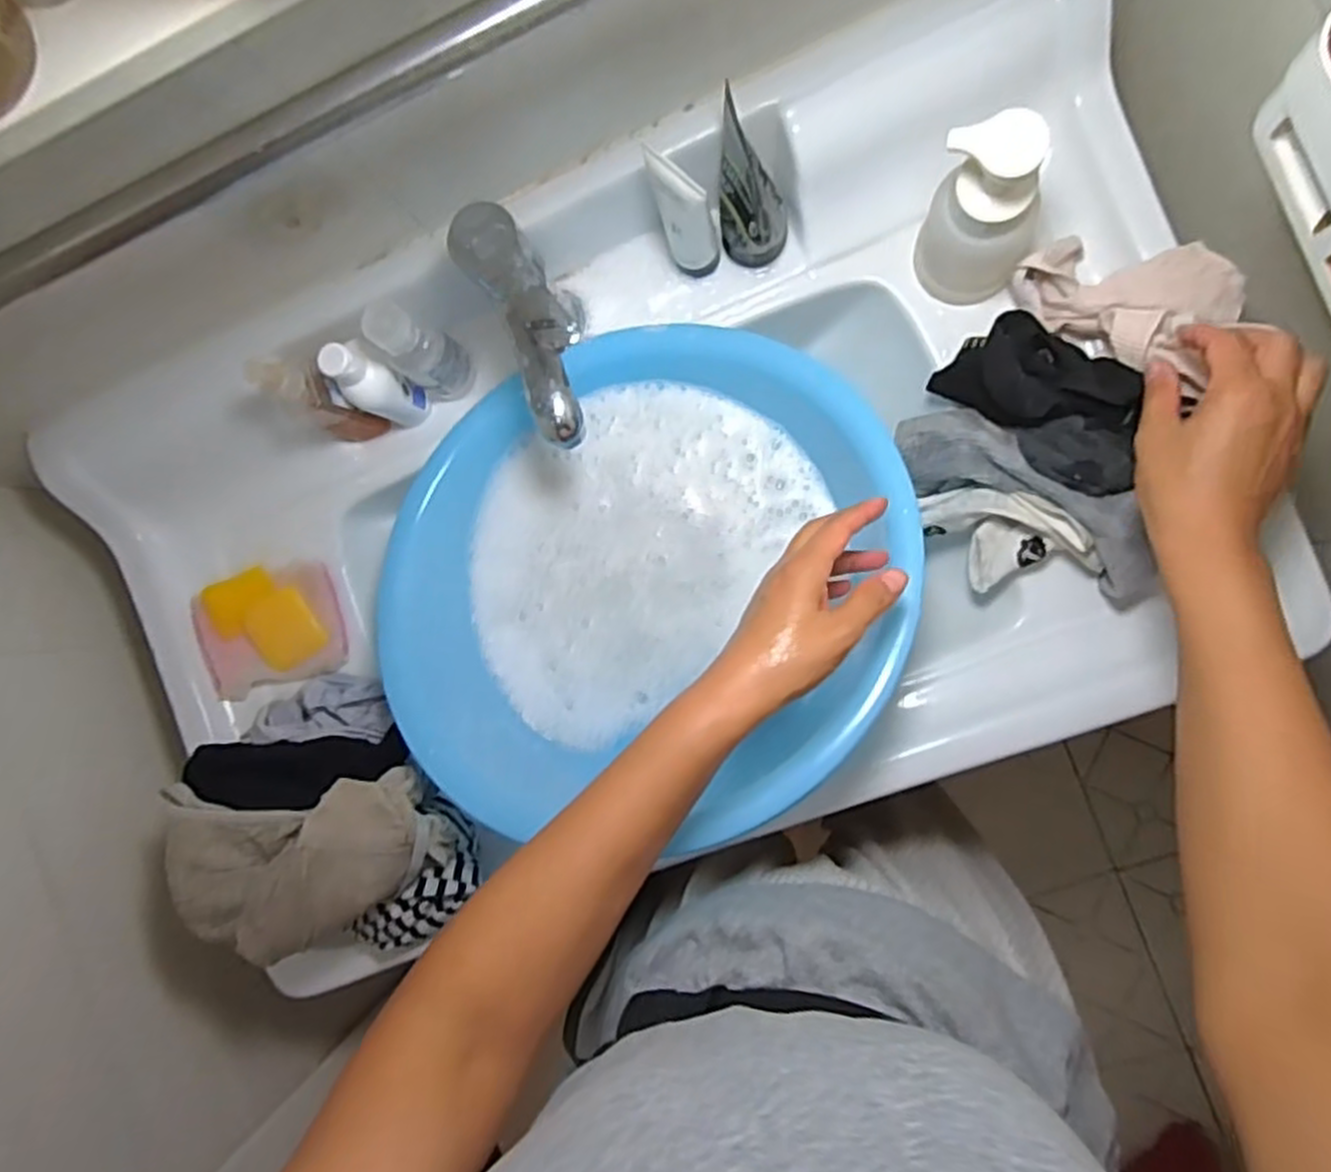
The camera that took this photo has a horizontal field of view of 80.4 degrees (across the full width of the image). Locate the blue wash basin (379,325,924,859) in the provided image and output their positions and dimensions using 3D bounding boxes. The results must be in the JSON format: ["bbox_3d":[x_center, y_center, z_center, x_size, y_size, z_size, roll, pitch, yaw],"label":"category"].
[{"bbox_3d":[-0.022,-0.023,0.549,0.361,0.144,0.321,-1,91,8],"label":"blue wash basin"}]

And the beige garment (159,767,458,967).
[{"bbox_3d":[-0.243,0.191,0.548,0.165,0.071,0.115,-9,89,8],"label":"beige garment"}]

